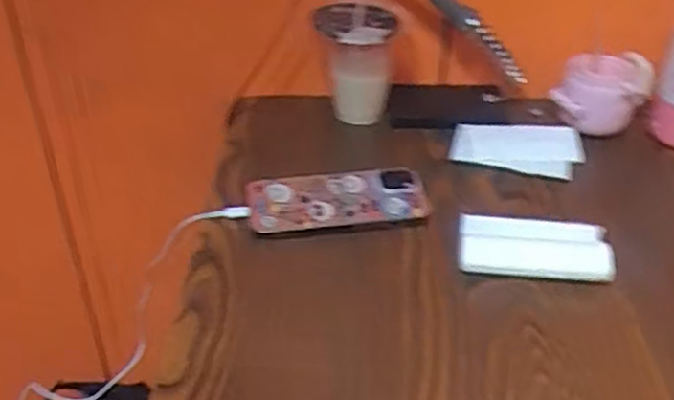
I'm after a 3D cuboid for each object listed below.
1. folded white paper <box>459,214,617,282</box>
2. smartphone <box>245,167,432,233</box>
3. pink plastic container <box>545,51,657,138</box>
[{"bbox_3d":[0.146,0.037,0.537,0.108,0.025,0.052,7,36,10],"label":"folded white paper"},{"bbox_3d":[-0.001,-0.002,0.602,0.146,0.010,0.070,-6,46,3],"label":"smartphone"},{"bbox_3d":[0.243,-0.096,0.668,0.083,0.072,0.057,7,36,10],"label":"pink plastic container"}]

